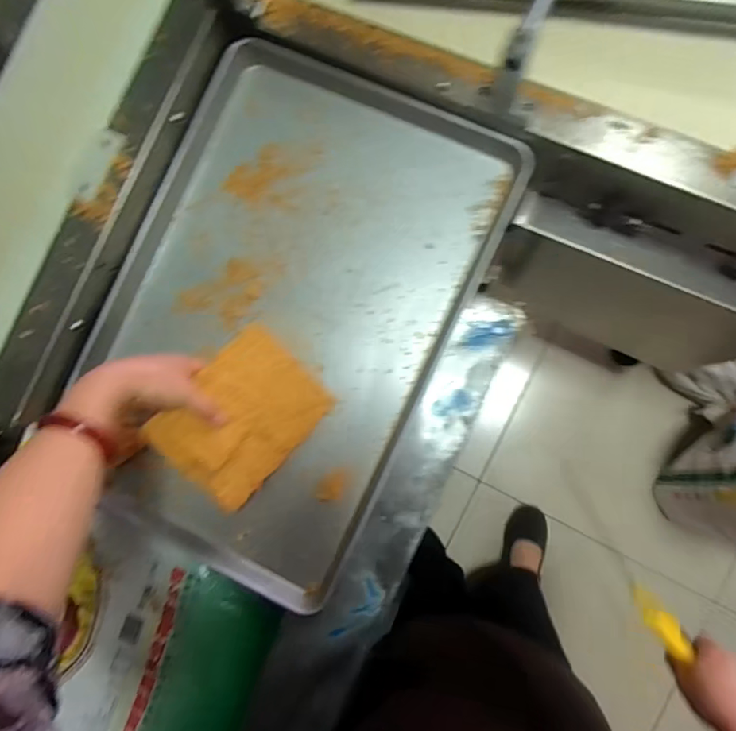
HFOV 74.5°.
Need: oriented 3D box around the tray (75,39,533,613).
[{"bbox_3d":[-0.106,-0.061,0.580,0.401,0.042,0.596,25,87,9],"label":"tray"}]

